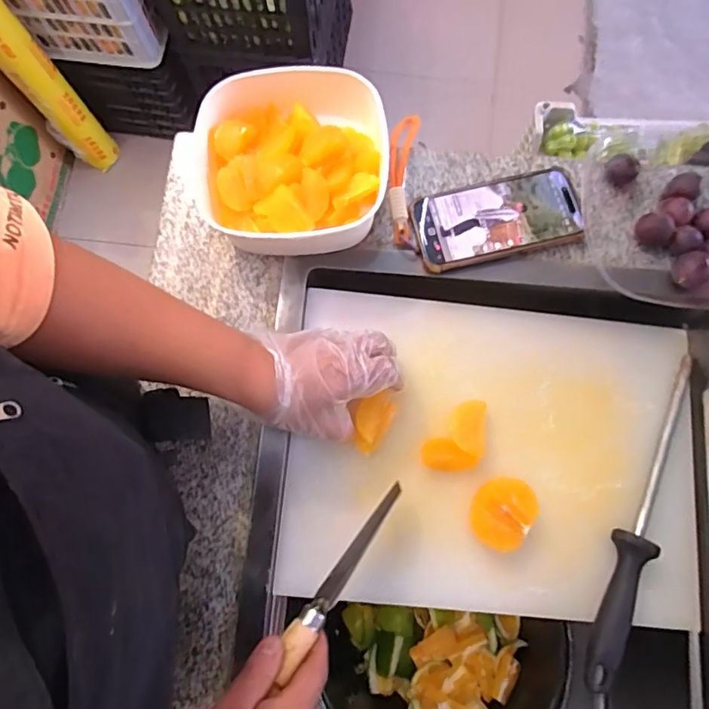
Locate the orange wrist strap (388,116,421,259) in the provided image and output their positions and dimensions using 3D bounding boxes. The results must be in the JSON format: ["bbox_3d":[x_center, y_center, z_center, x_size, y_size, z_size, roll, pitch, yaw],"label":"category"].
[{"bbox_3d":[0.047,-0.170,0.506,0.028,0.024,0.152,3,78,2],"label":"orange wrist strap"}]

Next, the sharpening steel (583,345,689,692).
[{"bbox_3d":[0.249,0.136,0.446,0.030,0.026,0.289,23,80,6],"label":"sharpening steel"}]

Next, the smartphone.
[{"bbox_3d":[0.132,-0.126,0.483,0.148,0.016,0.077,-11,78,-1],"label":"smartphone"}]

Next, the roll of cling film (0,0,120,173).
[{"bbox_3d":[-0.766,-0.666,1.232,0.110,0.681,0.103,-36,79,-6],"label":"roll of cling film"}]

